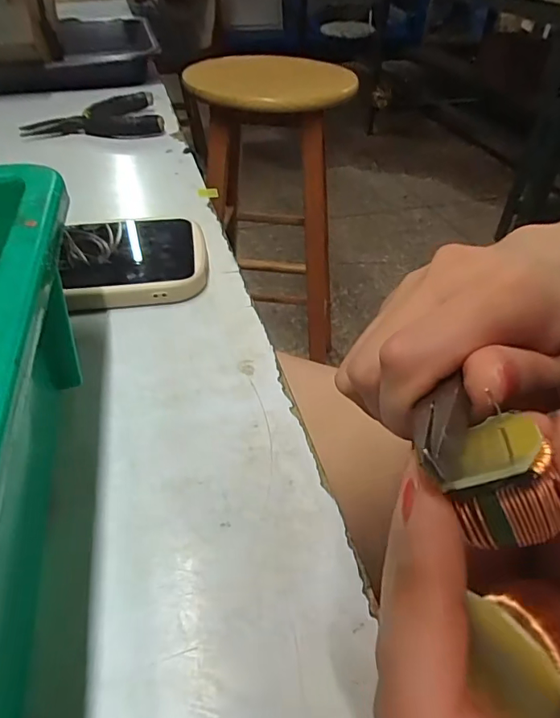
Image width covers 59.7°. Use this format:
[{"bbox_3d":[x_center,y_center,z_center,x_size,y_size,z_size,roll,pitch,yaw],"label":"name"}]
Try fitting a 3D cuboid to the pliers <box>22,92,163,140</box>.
[{"bbox_3d":[-0.178,-0.229,0.466,0.122,0.020,0.078,-10,42,-12],"label":"pliers"}]

